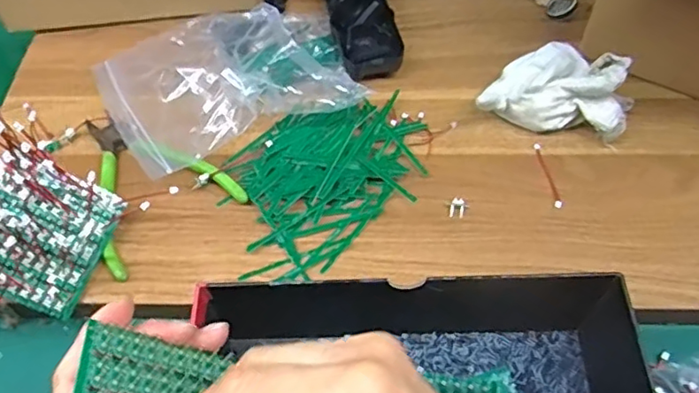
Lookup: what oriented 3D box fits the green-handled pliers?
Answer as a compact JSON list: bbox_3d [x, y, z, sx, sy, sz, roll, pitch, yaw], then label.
[{"bbox_3d":[-0.157,-0.020,0.443,0.105,0.025,0.138,-33,61,-19],"label":"green-handled pliers"}]

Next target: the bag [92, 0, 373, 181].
[{"bbox_3d":[-0.099,-0.105,0.477,0.199,0.050,0.157,-21,58,-12],"label":"bag"}]

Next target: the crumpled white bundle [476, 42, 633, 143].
[{"bbox_3d":[0.163,-0.083,0.460,0.106,0.060,0.084,22,60,15],"label":"crumpled white bundle"}]

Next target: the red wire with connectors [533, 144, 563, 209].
[{"bbox_3d":[0.148,-0.016,0.449,0.006,0.005,0.059,-6,56,-2],"label":"red wire with connectors"}]

